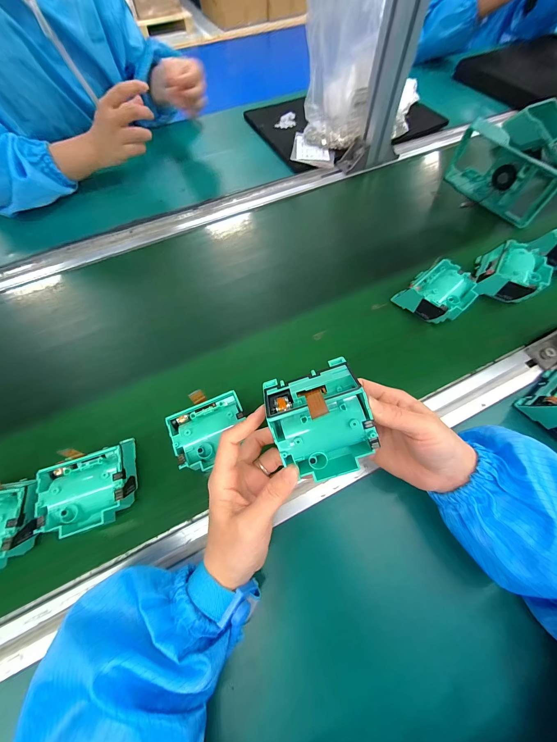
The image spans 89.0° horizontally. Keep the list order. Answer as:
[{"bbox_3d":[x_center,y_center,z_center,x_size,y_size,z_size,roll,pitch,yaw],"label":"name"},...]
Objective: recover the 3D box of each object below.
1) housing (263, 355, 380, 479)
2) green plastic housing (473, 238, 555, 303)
[{"bbox_3d":[0.031,0.036,0.216,0.071,0.049,0.081,-15,65,-5],"label":"housing"},{"bbox_3d":[0.318,-0.134,0.387,0.080,0.037,0.082,22,67,11],"label":"green plastic housing"}]

